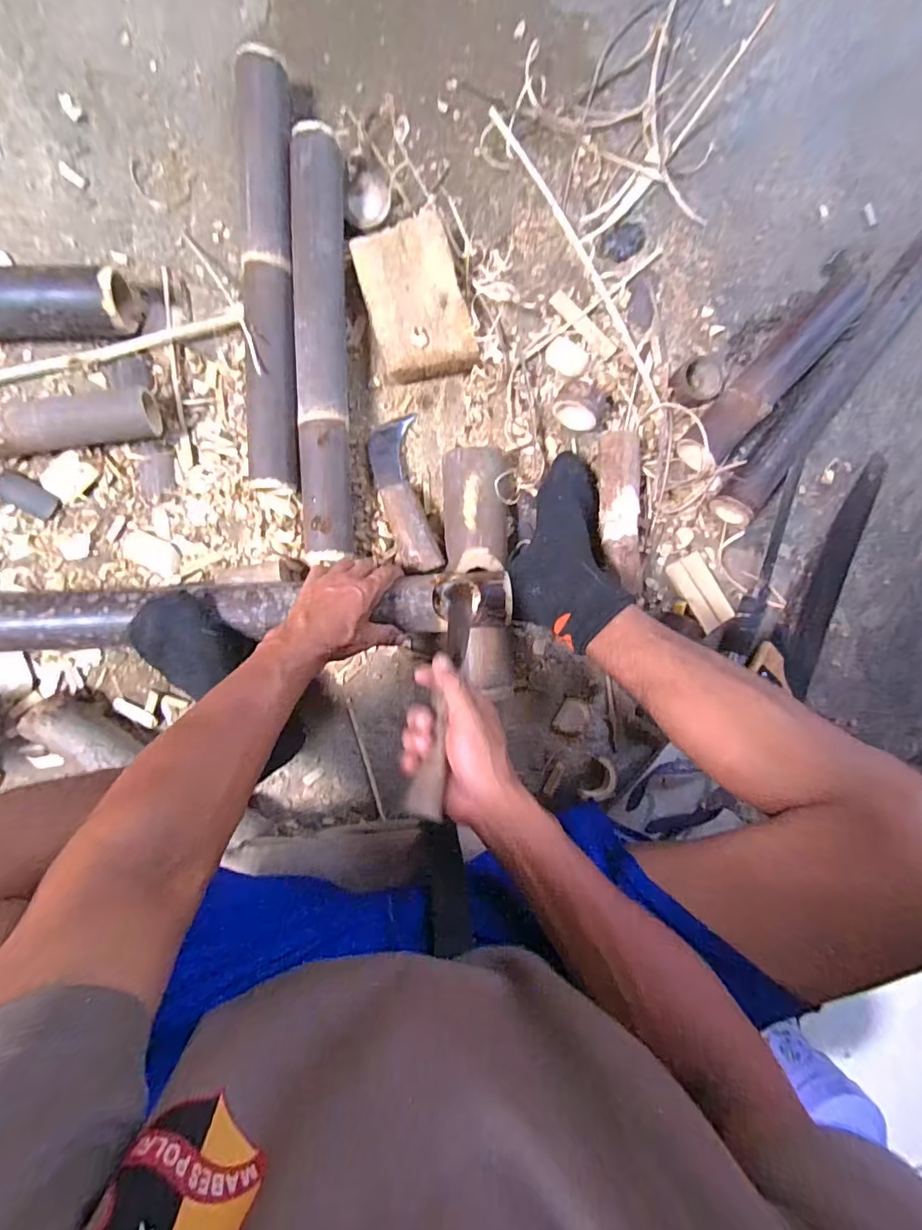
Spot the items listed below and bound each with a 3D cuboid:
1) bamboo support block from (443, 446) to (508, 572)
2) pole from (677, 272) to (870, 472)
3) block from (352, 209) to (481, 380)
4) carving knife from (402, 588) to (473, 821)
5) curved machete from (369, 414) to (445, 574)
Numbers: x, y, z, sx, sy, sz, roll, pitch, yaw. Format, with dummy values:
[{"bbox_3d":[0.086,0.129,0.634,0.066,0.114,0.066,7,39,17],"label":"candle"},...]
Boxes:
[{"bbox_3d":[0.020,-0.132,0.641,0.083,0.066,0.146,-2,95,-7],"label":"bamboo support block"},{"bbox_3d":[0.425,-0.335,0.679,0.065,0.059,0.346,44,88,-8],"label":"pole"},{"bbox_3d":[-0.058,-0.374,0.619,0.112,0.052,0.169,-19,98,-6],"label":"block"},{"bbox_3d":[-0.015,0.071,0.460,0.028,0.025,0.214,14,63,-9],"label":"carving knife"},{"bbox_3d":[-0.070,-0.148,0.636,0.059,0.020,0.199,-14,79,-7],"label":"curved machete"}]

